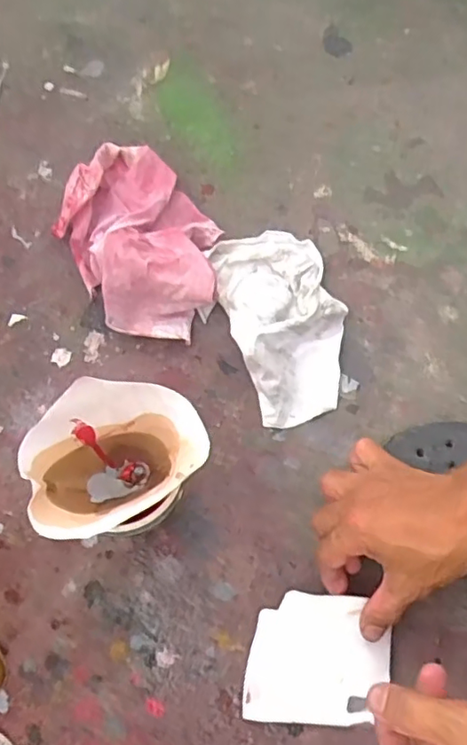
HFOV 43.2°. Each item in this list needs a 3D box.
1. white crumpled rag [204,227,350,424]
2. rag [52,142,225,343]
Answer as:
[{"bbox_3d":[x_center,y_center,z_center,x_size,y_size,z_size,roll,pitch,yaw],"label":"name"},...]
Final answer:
[{"bbox_3d":[0.048,-0.059,0.563,0.106,0.055,0.200,-14,69,-6],"label":"white crumpled rag"},{"bbox_3d":[-0.089,-0.135,0.584,0.138,0.072,0.199,-30,72,-12],"label":"rag"}]

